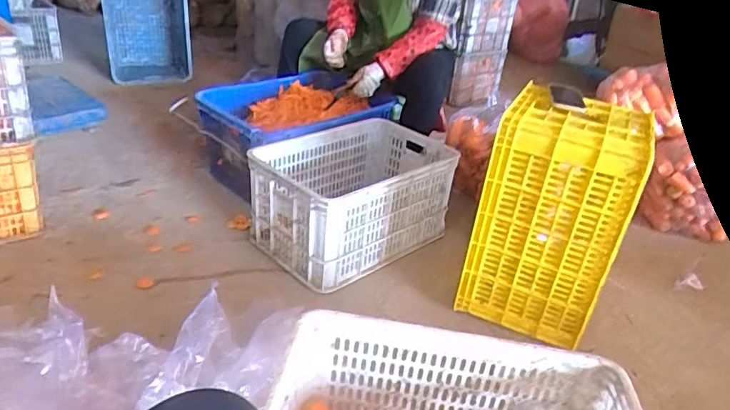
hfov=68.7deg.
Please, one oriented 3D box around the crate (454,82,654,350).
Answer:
[{"bbox_3d":[0.428,0.023,1.260,0.302,0.488,0.275,14,30,16],"label":"crate"}]

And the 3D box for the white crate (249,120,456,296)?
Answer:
[{"bbox_3d":[-0.008,-0.033,1.535,0.585,0.261,0.345,-22,39,-39],"label":"white crate"}]

